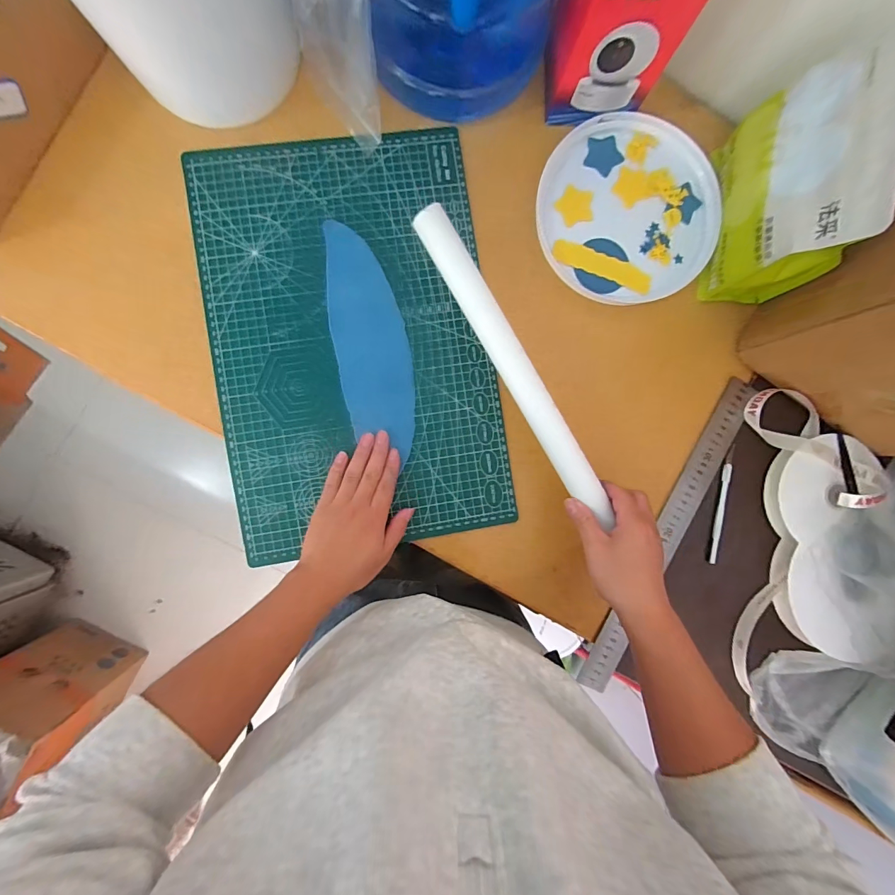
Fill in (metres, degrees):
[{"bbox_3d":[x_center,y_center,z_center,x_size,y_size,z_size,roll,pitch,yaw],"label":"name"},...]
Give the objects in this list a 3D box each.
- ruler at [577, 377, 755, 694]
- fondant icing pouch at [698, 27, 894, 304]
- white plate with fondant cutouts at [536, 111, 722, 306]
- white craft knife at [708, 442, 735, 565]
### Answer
[{"bbox_3d":[0.262,0.100,0.463,0.036,0.006,0.403,28,88,-4],"label":"ruler"},{"bbox_3d":[0.337,-0.255,0.384,0.063,0.164,0.182,4,90,-4],"label":"fondant icing pouch"},{"bbox_3d":[0.212,-0.276,0.452,0.202,0.018,0.212,0,90,-4],"label":"white plate with fondant cutouts"},{"bbox_3d":[0.329,0.068,0.470,0.011,0.004,0.141,11,89,-4],"label":"white craft knife"}]

